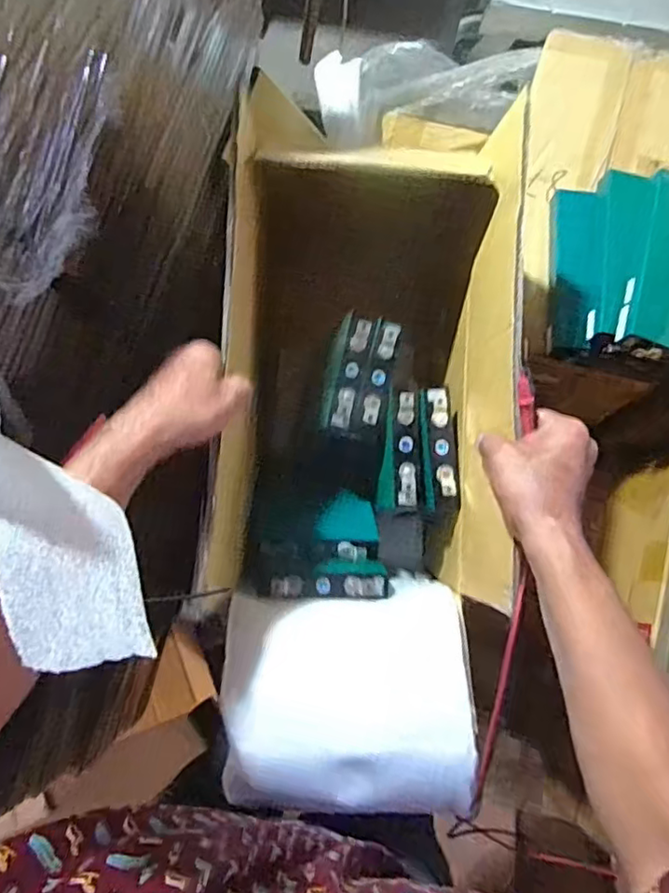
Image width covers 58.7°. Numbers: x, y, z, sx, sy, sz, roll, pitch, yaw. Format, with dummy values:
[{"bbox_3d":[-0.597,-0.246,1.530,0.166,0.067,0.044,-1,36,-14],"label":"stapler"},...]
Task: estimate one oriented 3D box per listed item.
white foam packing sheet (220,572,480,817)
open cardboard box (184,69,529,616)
[{"bbox_3d":[0.012,0.242,0.567,0.227,0.047,0.202,-3,79,-1],"label":"white foam packing sheet"},{"bbox_3d":[0.028,-0.068,0.655,0.260,0.294,0.463,2,79,0],"label":"open cardboard box"}]

